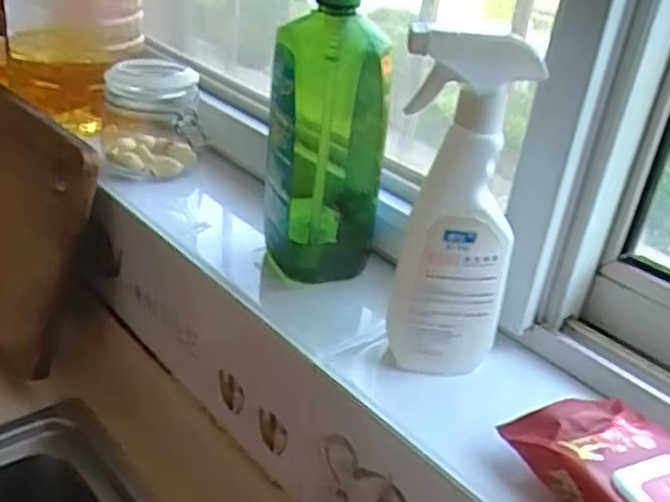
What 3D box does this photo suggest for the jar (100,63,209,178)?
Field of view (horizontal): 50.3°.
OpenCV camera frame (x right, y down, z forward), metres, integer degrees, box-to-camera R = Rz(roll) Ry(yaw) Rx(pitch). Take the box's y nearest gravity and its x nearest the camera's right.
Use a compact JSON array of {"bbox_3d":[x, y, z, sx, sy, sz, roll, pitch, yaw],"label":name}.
[{"bbox_3d":[-0.196,-0.143,0.762,0.101,0.106,0.095,-1,29,-16],"label":"jar"}]

